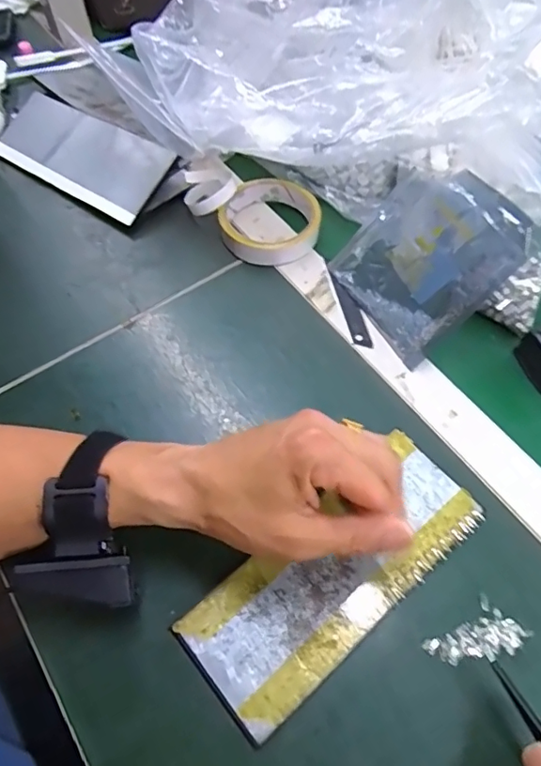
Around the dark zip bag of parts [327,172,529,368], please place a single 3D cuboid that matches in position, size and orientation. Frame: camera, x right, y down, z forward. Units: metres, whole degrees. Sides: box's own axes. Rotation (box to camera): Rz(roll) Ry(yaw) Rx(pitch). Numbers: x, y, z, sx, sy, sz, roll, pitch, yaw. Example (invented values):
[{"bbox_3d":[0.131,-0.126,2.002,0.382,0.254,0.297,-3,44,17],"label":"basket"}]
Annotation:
[{"bbox_3d":[0.121,-0.101,0.418,0.013,0.130,0.124,4,44,-47],"label":"dark zip bag of parts"}]

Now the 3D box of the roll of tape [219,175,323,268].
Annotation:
[{"bbox_3d":[-0.002,-0.151,0.486,0.090,0.019,0.091,0,61,1],"label":"roll of tape"}]

